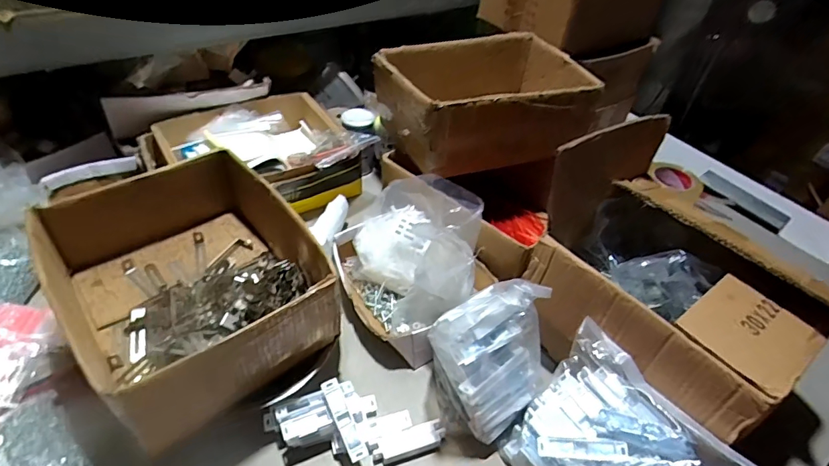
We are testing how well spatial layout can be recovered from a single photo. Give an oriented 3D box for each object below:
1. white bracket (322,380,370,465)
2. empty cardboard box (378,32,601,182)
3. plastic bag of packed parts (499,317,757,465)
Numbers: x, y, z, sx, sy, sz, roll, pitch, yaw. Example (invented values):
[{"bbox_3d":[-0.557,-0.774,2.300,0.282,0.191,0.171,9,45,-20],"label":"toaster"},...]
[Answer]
[{"bbox_3d":[-0.082,0.216,0.542,0.021,0.012,0.094,-19,64,-24],"label":"white bracket"},{"bbox_3d":[0.123,-0.230,0.824,0.328,0.124,0.246,-16,47,-22],"label":"empty cardboard box"},{"bbox_3d":[0.214,0.244,0.535,0.148,0.127,0.192,-24,50,-28],"label":"plastic bag of packed parts"}]

